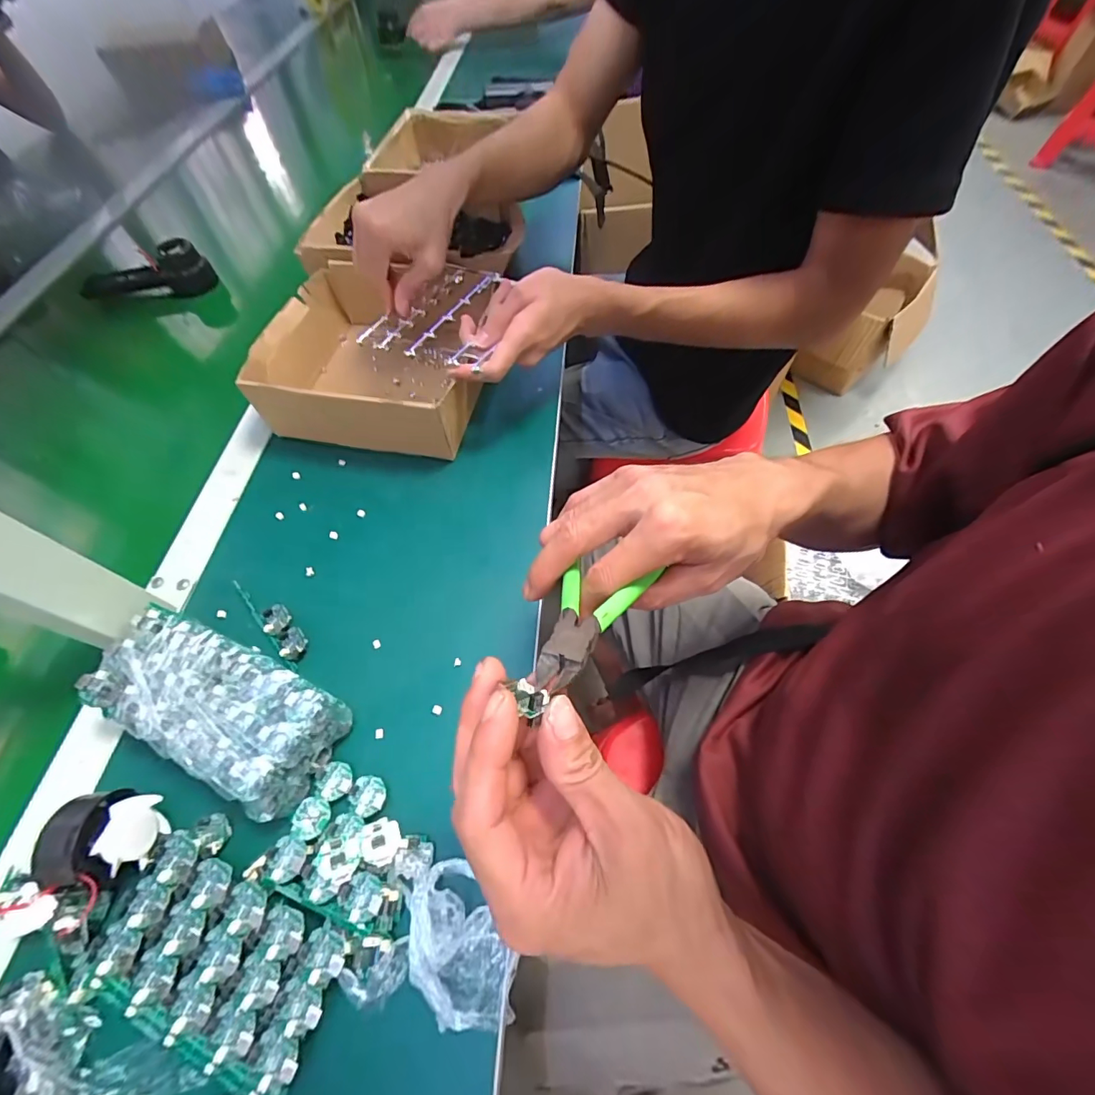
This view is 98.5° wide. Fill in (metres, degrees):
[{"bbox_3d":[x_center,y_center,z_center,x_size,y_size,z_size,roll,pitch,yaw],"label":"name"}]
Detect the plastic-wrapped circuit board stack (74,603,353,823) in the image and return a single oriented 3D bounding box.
[{"bbox_3d":[-0.232,0.110,0.332,0.169,0.044,0.083,23,63,15],"label":"plastic-wrapped circuit board stack"}]

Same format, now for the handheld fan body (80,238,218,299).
[{"bbox_3d":[-0.545,-0.370,0.644,0.166,0.057,0.033,-15,60,-6],"label":"handheld fan body"}]

